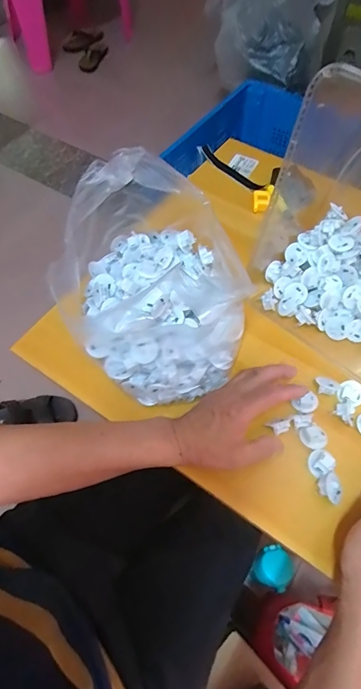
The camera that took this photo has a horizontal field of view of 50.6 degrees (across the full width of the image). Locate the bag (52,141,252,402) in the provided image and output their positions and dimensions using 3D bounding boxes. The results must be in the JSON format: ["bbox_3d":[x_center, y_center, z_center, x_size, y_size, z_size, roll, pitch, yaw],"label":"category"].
[{"bbox_3d":[-0.034,-0.076,0.455,0.198,0.179,0.235,-11,61,-5],"label":"bag"}]

